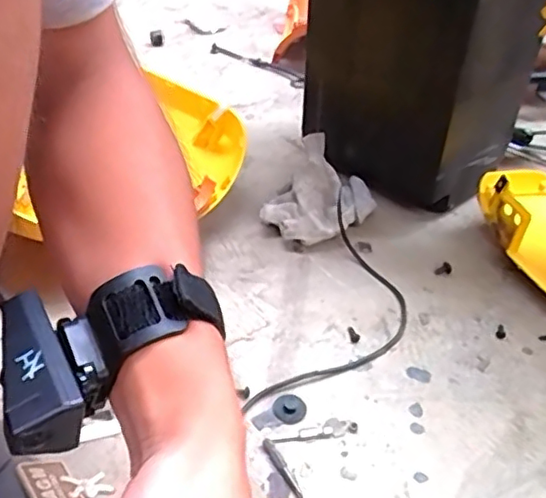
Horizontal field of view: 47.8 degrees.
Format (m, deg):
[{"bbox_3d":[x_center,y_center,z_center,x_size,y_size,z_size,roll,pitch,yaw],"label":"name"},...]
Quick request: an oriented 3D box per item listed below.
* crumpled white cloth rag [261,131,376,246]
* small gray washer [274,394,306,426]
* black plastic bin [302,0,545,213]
[{"bbox_3d":[0.048,-0.057,0.644,0.116,0.068,0.095,-30,51,-35],"label":"crumpled white cloth rag"},{"bbox_3d":[0.013,0.122,0.468,0.024,0.004,0.025,3,39,-2],"label":"small gray washer"},{"bbox_3d":[0.143,-0.232,0.641,0.210,0.348,0.249,-23,46,-31],"label":"black plastic bin"}]

